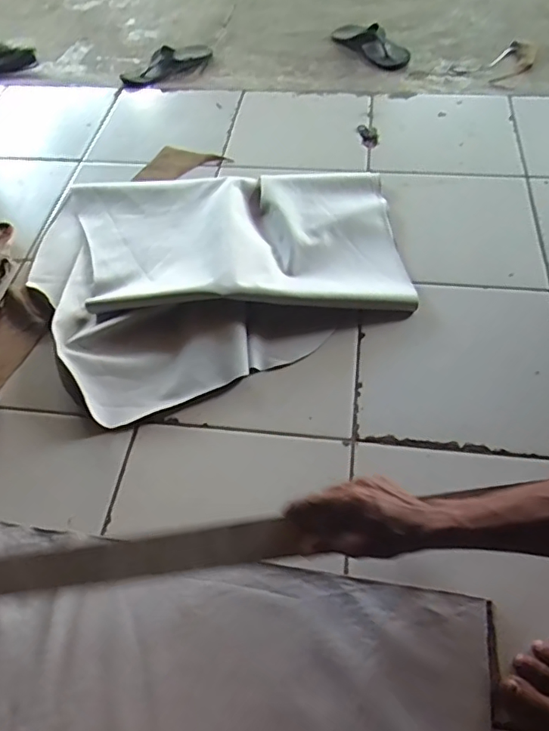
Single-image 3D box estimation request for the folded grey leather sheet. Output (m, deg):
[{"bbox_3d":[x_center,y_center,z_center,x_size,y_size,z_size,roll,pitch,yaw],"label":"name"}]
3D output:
[{"bbox_3d":[-0.089,-0.208,0.919,0.612,0.070,0.520,-20,55,-11],"label":"folded grey leather sheet"}]

